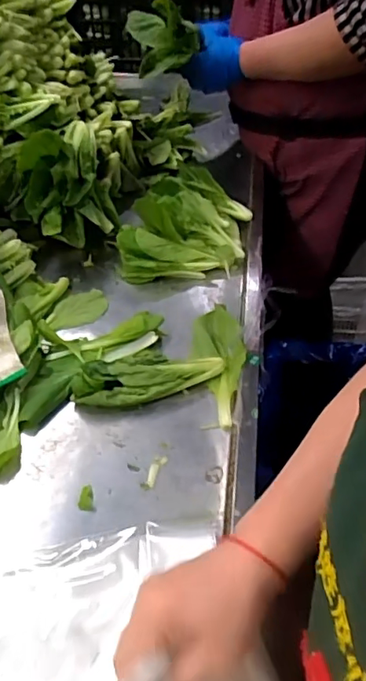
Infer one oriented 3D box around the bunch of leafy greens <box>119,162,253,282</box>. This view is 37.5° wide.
[{"bbox_3d":[0.008,-0.184,0.830,0.171,0.077,0.230,8,44,9],"label":"bunch of leafy greens"}]

